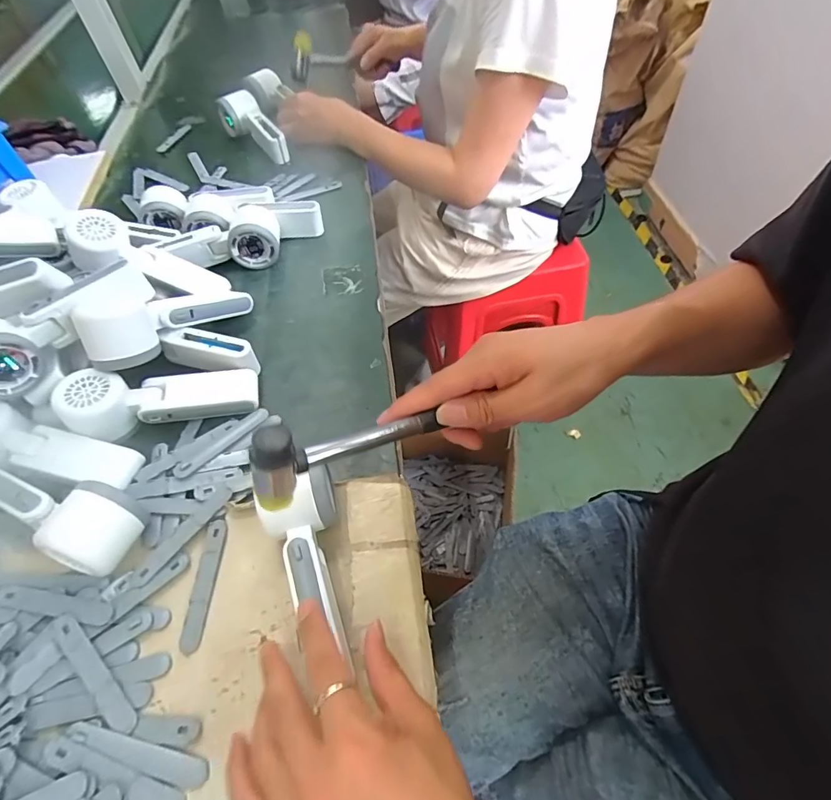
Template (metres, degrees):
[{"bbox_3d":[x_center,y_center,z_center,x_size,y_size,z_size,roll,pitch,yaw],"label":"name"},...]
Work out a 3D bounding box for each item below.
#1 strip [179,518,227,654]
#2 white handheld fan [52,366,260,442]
[{"bbox_3d":[-0.164,0.140,0.360,0.015,0.006,0.095,0,53,1],"label":"strip"},{"bbox_3d":[-0.237,-0.005,0.438,0.167,0.048,0.055,-14,54,-10],"label":"white handheld fan"}]

